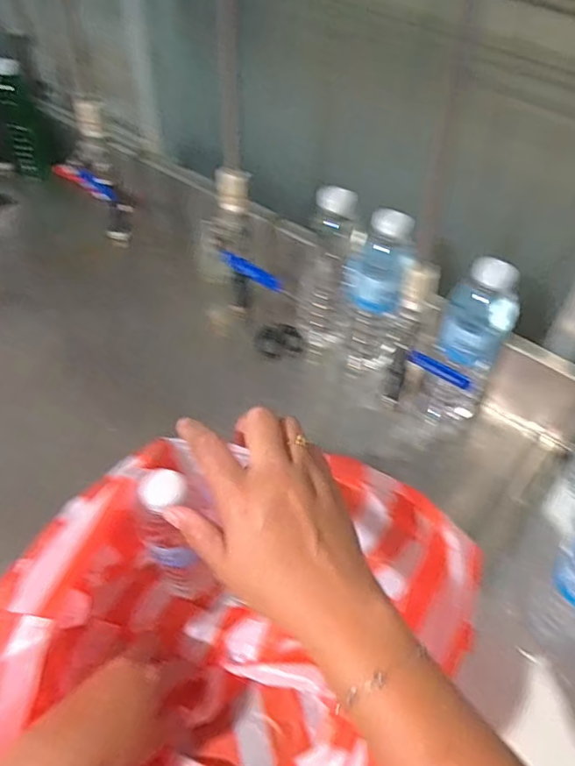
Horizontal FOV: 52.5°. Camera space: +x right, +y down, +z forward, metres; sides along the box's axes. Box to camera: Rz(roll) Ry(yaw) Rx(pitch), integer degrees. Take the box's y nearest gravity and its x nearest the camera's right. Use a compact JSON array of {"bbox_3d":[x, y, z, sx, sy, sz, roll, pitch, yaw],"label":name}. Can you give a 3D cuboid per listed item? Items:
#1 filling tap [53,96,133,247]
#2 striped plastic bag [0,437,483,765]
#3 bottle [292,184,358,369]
[{"bbox_3d":[-0.268,-0.289,0.833,0.067,0.214,0.054,-14,52,-14],"label":"filling tap"},{"bbox_3d":[-0.050,0.201,0.447,0.346,0.170,0.284,2,50,-1],"label":"striped plastic bag"},{"bbox_3d":[0.046,-0.130,0.706,0.059,0.214,0.066,9,50,5],"label":"bottle"}]

